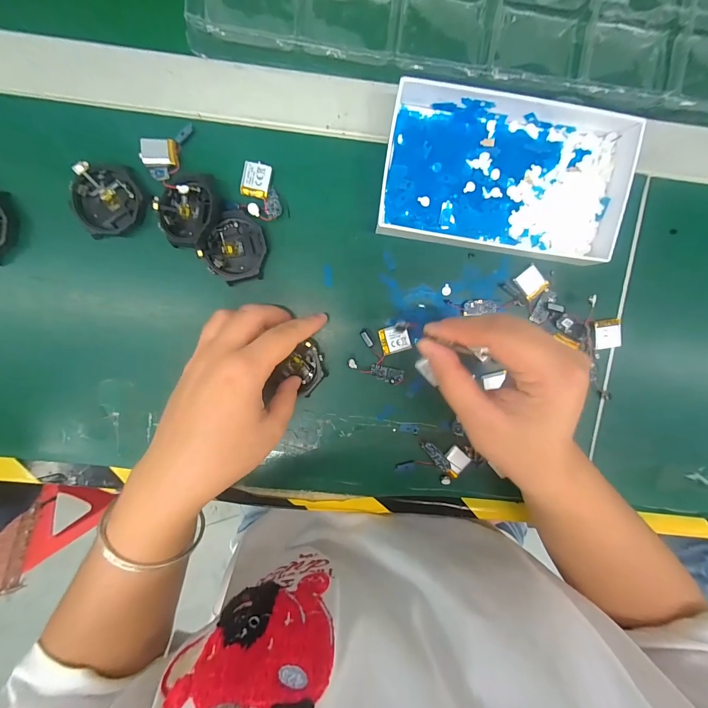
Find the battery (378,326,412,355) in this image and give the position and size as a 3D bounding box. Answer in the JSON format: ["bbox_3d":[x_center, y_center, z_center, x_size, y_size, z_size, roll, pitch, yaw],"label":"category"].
[{"bbox_3d":[0.034,-0.012,0.265,0.024,0.004,0.021,-14,97,0],"label":"battery"}]

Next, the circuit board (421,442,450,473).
[{"bbox_3d":[0.068,0.085,0.270,0.011,0.005,0.029,-41,81,3],"label":"circuit board"}]

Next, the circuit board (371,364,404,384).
[{"bbox_3d":[0.027,0.017,0.267,0.027,0.006,0.011,12,96,-3],"label":"circuit board"}]

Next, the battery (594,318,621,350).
[{"bbox_3d":[0.209,-0.016,0.267,0.018,0.004,0.024,-4,94,16],"label":"battery"}]

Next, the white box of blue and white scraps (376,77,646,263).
[{"bbox_3d":[0.111,-0.132,0.242,0.174,0.029,0.103,7,97,-2],"label":"white box of blue and white scraps"}]

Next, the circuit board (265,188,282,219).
[{"bbox_3d":[-0.061,-0.115,0.249,0.012,0.004,0.024,0,82,-2],"label":"circuit board"}]

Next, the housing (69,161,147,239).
[{"bbox_3d":[-0.184,-0.114,0.243,0.048,0.011,0.050,0,97,-2],"label":"housing"}]

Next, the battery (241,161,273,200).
[{"bbox_3d":[-0.074,-0.131,0.247,0.021,0.008,0.024,11,96,-3],"label":"battery"}]

